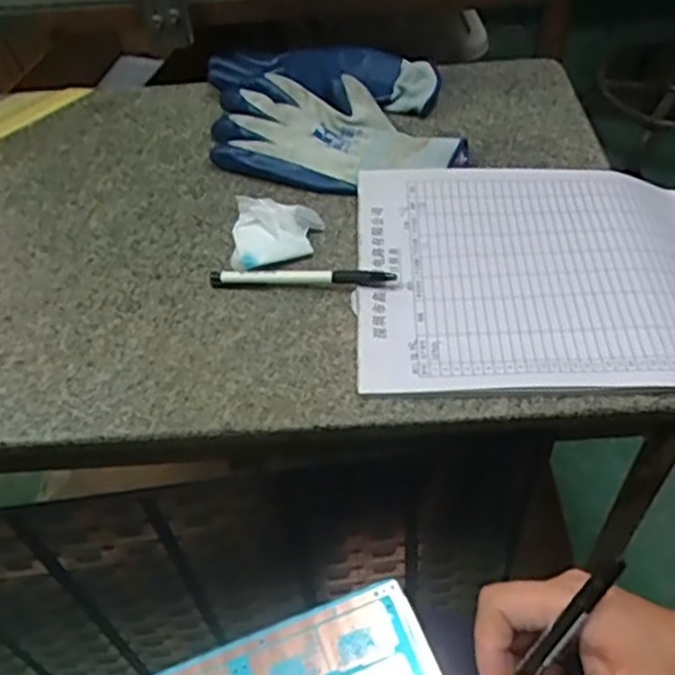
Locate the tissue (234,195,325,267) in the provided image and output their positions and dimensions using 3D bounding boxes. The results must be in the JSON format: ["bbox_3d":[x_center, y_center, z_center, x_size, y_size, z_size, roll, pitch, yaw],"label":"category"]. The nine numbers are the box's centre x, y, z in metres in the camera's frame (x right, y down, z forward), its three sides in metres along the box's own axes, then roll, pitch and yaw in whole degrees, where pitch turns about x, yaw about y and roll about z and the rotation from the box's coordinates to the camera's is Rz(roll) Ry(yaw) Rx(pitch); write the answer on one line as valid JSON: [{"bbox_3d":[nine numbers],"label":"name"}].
[{"bbox_3d":[-0.047,-0.076,0.530,0.061,0.027,0.059,2,52,8],"label":"tissue"}]

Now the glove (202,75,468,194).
[{"bbox_3d":[-0.003,-0.175,0.601,0.214,0.028,0.112,14,54,16],"label":"glove"}]

